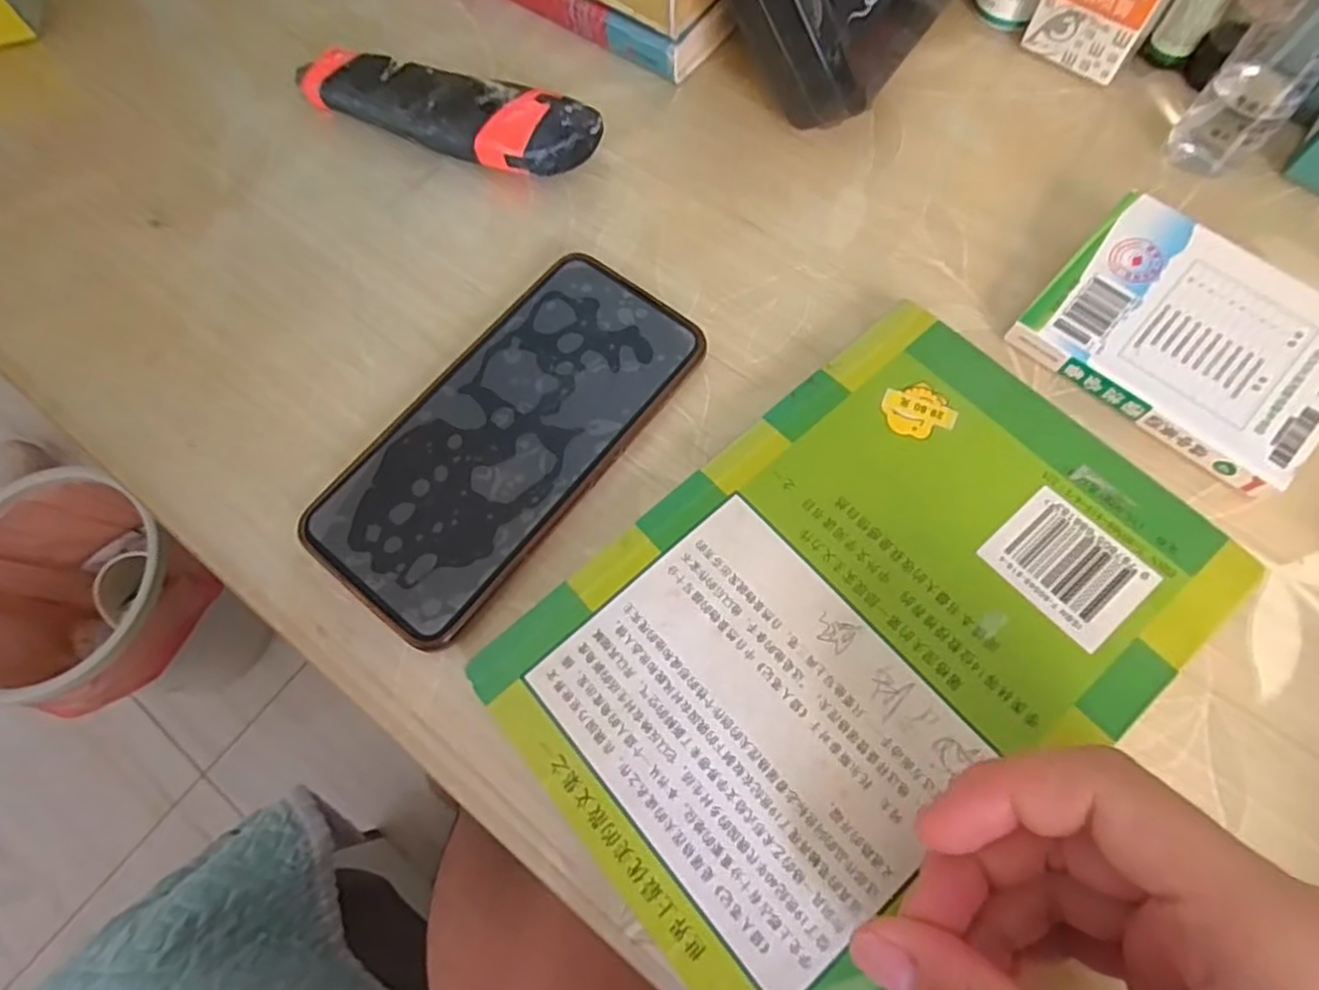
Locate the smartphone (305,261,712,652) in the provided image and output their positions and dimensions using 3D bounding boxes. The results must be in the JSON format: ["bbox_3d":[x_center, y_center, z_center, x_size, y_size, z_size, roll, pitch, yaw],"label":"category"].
[{"bbox_3d":[-0.055,-0.022,0.253,0.073,0.013,0.150,35,75,14],"label":"smartphone"}]

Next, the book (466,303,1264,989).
[{"bbox_3d":[0.060,0.039,0.217,0.205,0.007,0.142,-39,70,-13],"label":"book"}]

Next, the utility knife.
[{"bbox_3d":[-0.095,-0.169,0.305,0.141,0.022,0.036,20,72,10],"label":"utility knife"}]

